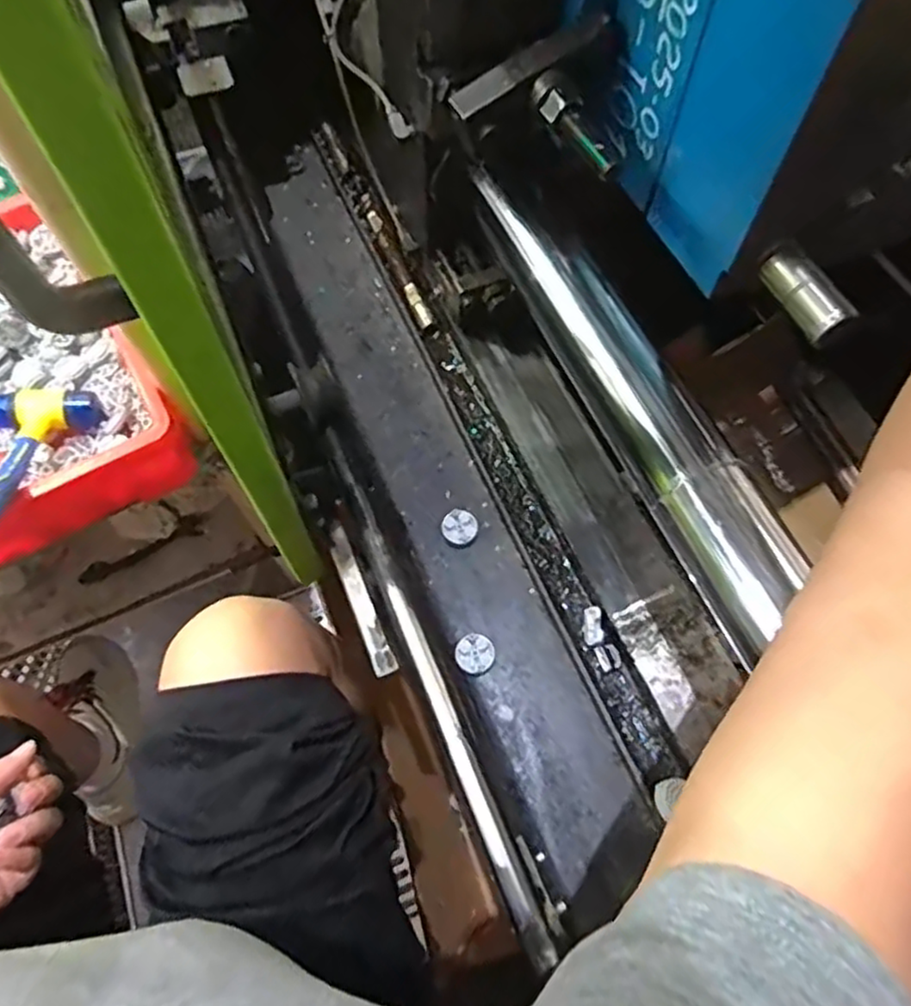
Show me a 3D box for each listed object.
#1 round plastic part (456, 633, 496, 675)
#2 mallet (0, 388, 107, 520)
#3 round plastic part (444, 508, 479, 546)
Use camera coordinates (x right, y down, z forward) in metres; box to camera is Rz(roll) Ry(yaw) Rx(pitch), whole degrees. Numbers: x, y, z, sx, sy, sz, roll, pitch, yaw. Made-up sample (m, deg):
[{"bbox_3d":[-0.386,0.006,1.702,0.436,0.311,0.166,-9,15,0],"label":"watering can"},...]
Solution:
[{"bbox_3d":[0.015,0.116,0.519,0.029,0.010,0.028,0,64,0],"label":"round plastic part"},{"bbox_3d":[-0.349,-0.020,0.531,0.085,0.047,0.286,-13,36,-7],"label":"mallet"},{"bbox_3d":[0.004,0.021,0.568,0.027,0.010,0.032,12,65,5],"label":"round plastic part"}]

